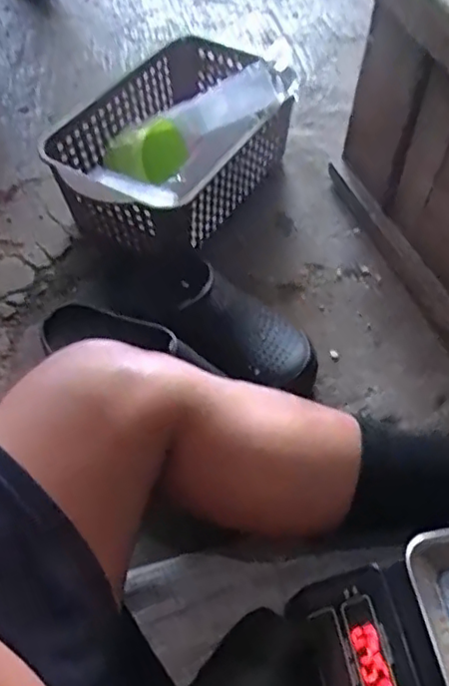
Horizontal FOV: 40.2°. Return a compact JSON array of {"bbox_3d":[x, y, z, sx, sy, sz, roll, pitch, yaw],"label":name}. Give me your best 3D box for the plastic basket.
[{"bbox_3d":[-0.057,-0.266,0.816,0.212,0.132,0.321,30,59,18],"label":"plastic basket"}]

